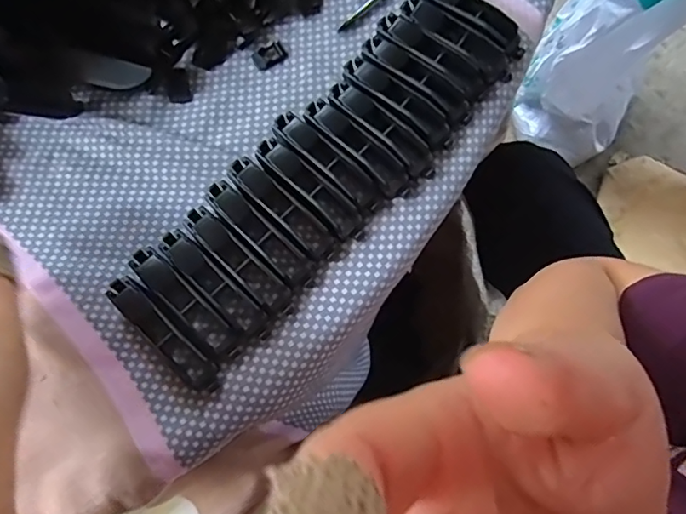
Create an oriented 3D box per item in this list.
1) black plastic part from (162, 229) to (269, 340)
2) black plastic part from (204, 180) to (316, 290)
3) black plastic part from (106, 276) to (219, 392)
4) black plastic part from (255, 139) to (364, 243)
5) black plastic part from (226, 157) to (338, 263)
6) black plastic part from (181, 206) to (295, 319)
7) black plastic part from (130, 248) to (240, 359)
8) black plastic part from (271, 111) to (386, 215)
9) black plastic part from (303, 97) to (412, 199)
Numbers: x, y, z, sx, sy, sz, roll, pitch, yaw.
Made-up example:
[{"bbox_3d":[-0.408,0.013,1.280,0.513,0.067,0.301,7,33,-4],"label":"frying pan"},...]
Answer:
[{"bbox_3d":[-0.069,0.014,0.283,0.075,0.015,0.016,43,80,10],"label":"black plastic part"},{"bbox_3d":[-0.045,-0.012,0.289,0.076,0.017,0.018,42,80,9],"label":"black plastic part"},{"bbox_3d":[-0.094,0.040,0.276,0.017,0.016,0.075,-44,80,-10],"label":"black plastic part"},{"bbox_3d":[-0.018,-0.036,0.294,0.073,0.017,0.018,42,80,9],"label":"black plastic part"},{"bbox_3d":[-0.034,-0.026,0.292,0.074,0.017,0.018,43,80,9],"label":"black plastic part"},{"bbox_3d":[-0.056,0.002,0.286,0.076,0.016,0.016,44,80,10],"label":"black plastic part"},{"bbox_3d":[-0.084,0.023,0.281,0.017,0.016,0.076,-43,80,-10],"label":"black plastic part"},{"bbox_3d":[-0.010,-0.054,0.299,0.076,0.017,0.020,42,80,9],"label":"black plastic part"},{"bbox_3d":[0.008,-0.062,0.301,0.075,0.017,0.018,42,80,9],"label":"black plastic part"}]

